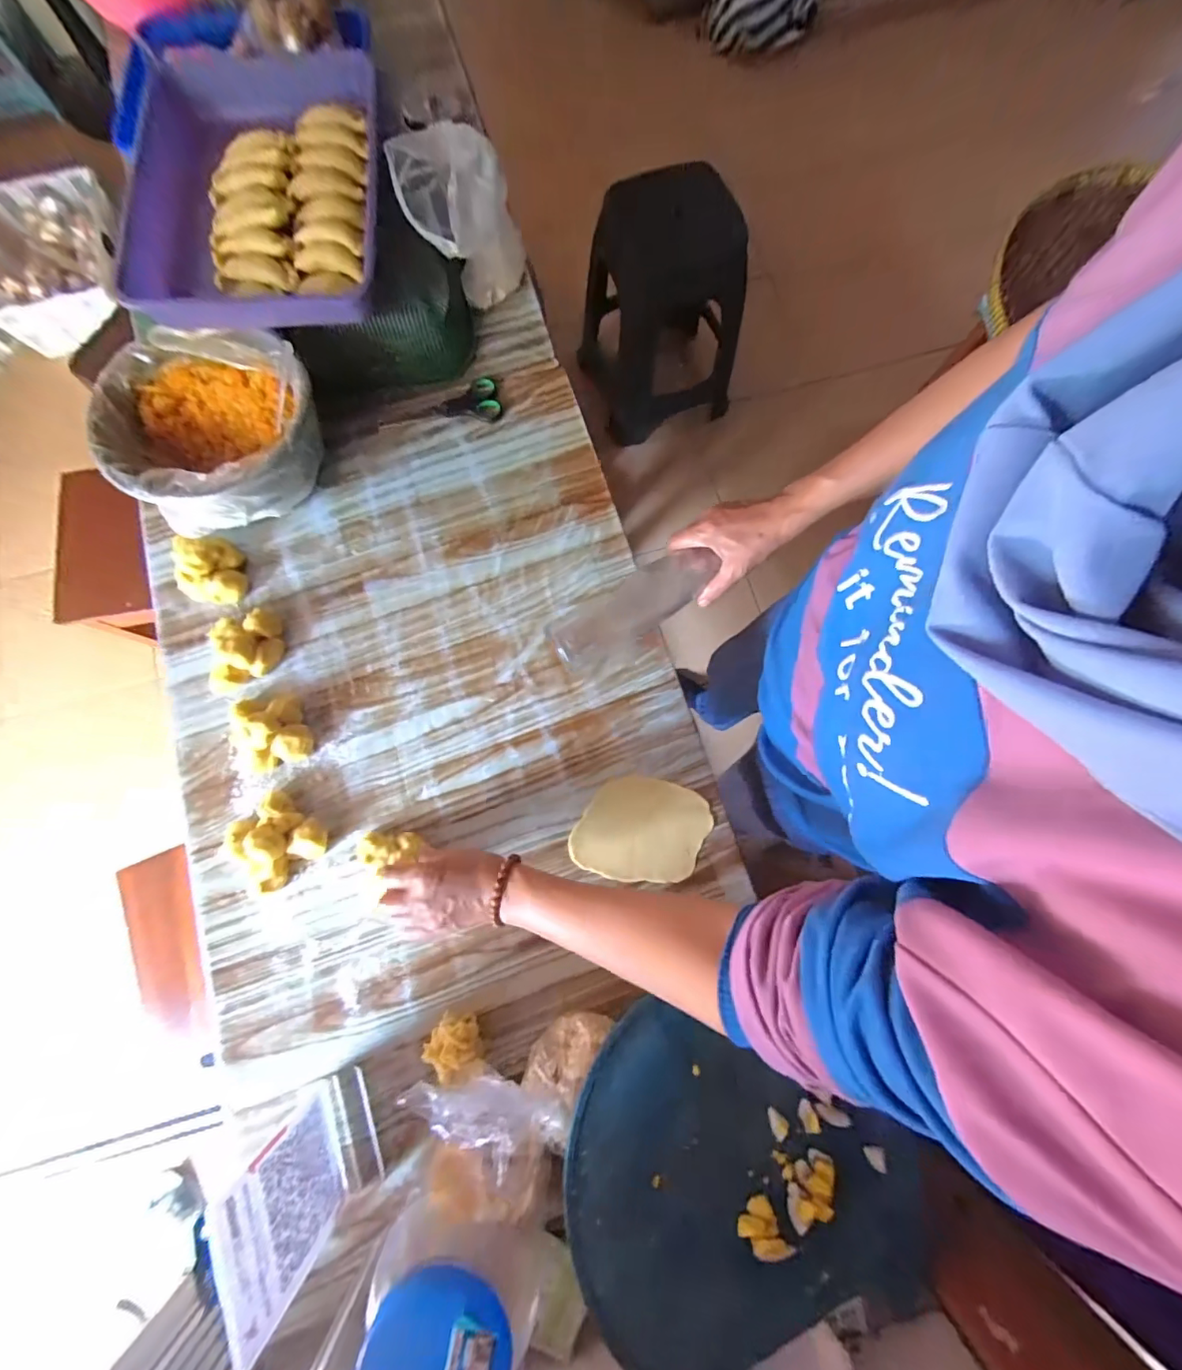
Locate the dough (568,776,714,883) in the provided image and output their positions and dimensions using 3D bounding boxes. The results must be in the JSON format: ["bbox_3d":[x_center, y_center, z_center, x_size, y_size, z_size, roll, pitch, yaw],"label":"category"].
[{"bbox_3d":[0.057,0.162,0.563,0.142,0.008,0.111,13,78,2],"label":"dough"}]

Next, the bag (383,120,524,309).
[{"bbox_3d":[-0.155,-0.563,0.632,0.134,0.179,0.134,-11,78,-3],"label":"bag"}]

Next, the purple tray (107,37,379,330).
[{"bbox_3d":[-0.397,-0.576,0.586,0.285,0.061,0.365,-5,78,-2],"label":"purple tray"}]

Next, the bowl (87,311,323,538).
[{"bbox_3d":[-0.440,-0.297,0.609,0.233,0.120,0.233,0,78,-1],"label":"bowl"}]

